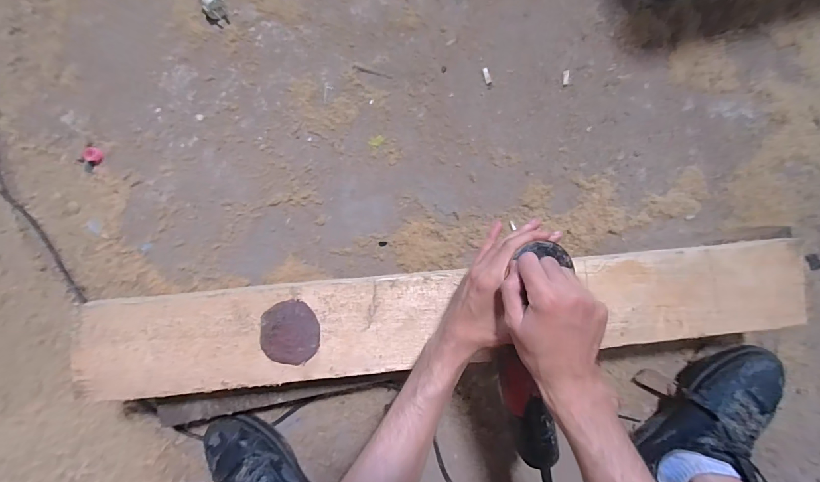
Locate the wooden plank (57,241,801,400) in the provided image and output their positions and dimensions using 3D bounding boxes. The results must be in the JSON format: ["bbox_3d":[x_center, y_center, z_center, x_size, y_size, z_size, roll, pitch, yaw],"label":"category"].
[{"bbox_3d":[0.063,0.101,0.507,0.954,0.025,0.128,-5,83,-3],"label":"wooden plank"}]

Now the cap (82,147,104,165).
[{"bbox_3d":[-0.534,-0.144,0.639,0.030,0.018,0.026,30,82,2],"label":"cap"}]

